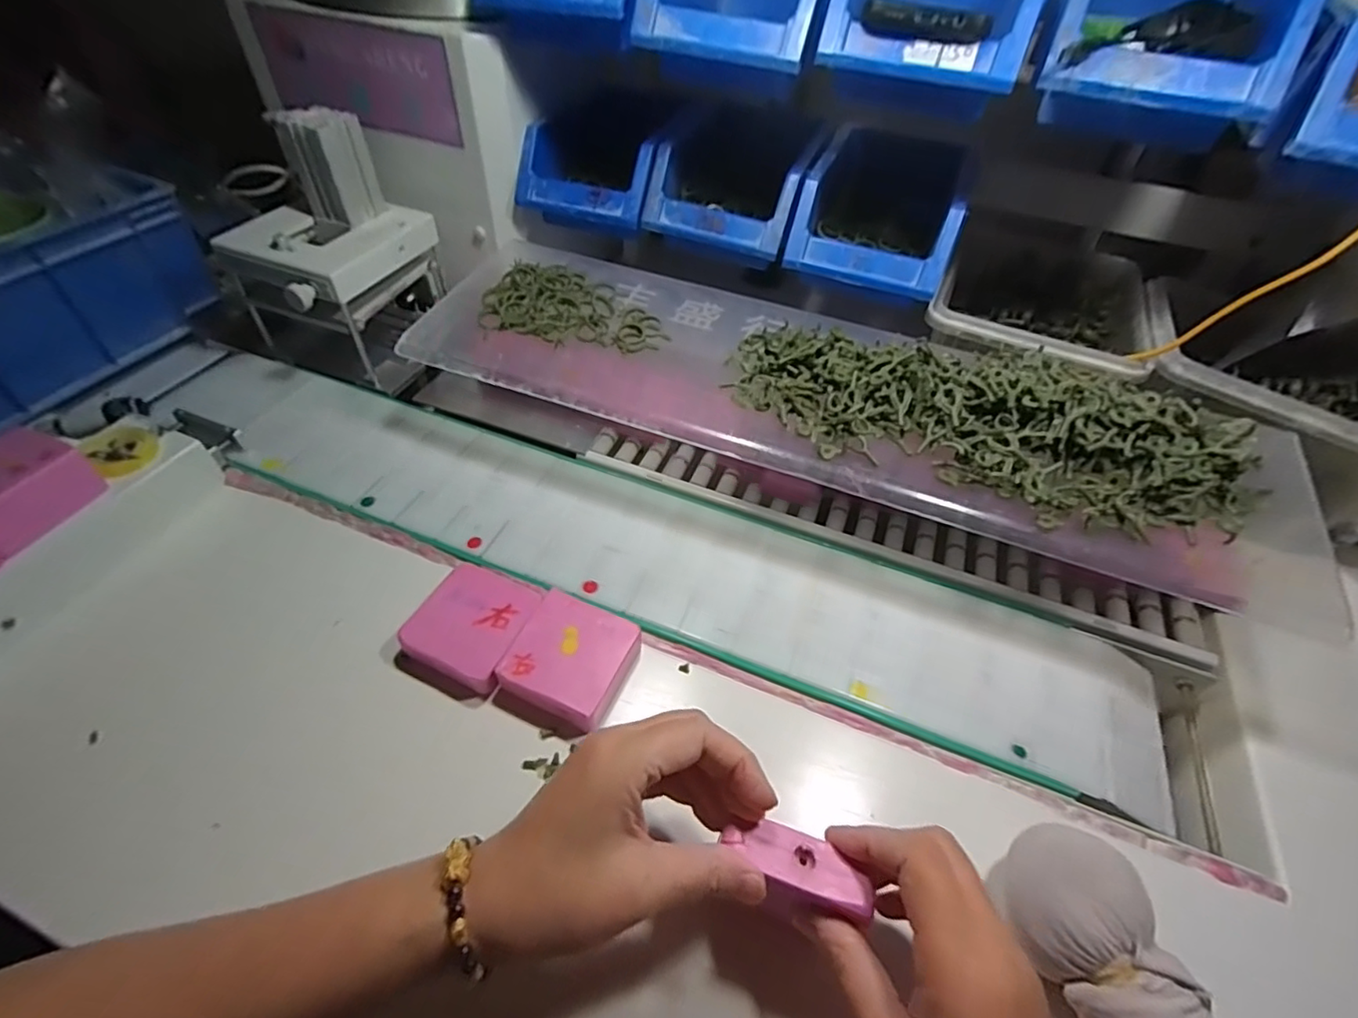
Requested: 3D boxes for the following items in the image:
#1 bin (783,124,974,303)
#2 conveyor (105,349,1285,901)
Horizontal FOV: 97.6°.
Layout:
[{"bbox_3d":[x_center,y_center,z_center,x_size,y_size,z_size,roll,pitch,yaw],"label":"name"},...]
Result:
[{"bbox_3d":[0.173,-0.253,0.504,0.124,0.066,0.170,19,50,12],"label":"bin"},{"bbox_3d":[-0.044,0.028,0.442,0.837,0.039,0.128,18,50,11],"label":"conveyor"}]

